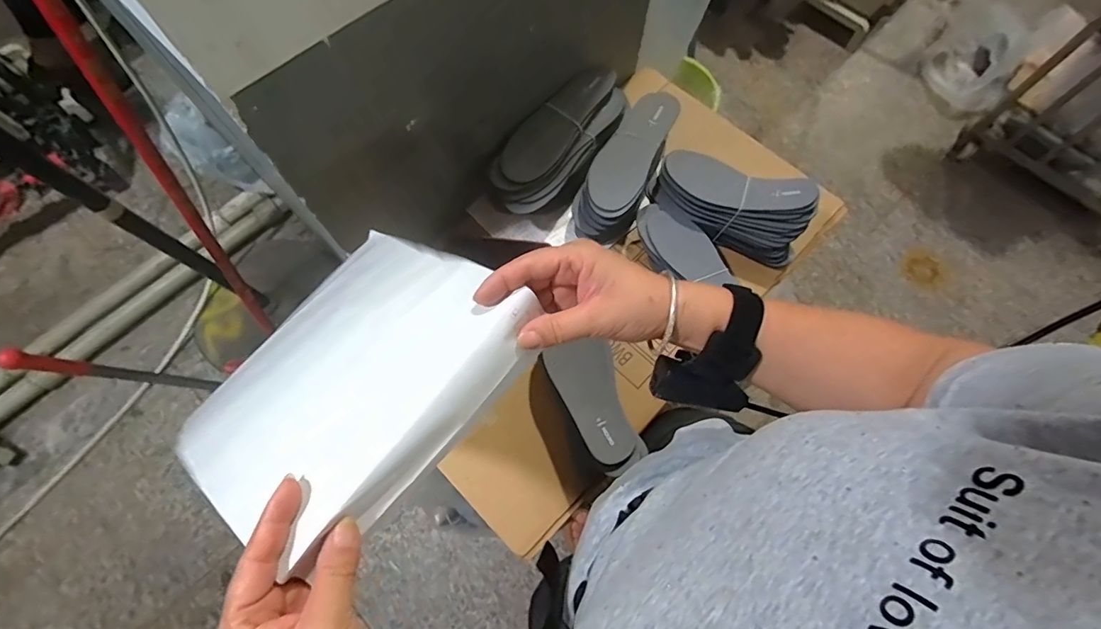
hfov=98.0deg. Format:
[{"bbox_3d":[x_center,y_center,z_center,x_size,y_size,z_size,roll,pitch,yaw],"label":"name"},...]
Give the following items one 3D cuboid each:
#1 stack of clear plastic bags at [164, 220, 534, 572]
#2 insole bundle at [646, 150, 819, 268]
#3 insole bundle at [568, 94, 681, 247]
[{"bbox_3d":[-0.137,0.035,0.332,0.180,0.034,0.212,30,66,32],"label":"stack of clear plastic bags"},{"bbox_3d":[0.269,-0.169,0.723,0.231,0.103,0.097,17,70,6],"label":"insole bundle"},{"bbox_3d":[0.121,-0.226,0.769,0.091,0.105,0.258,28,72,10],"label":"insole bundle"}]

